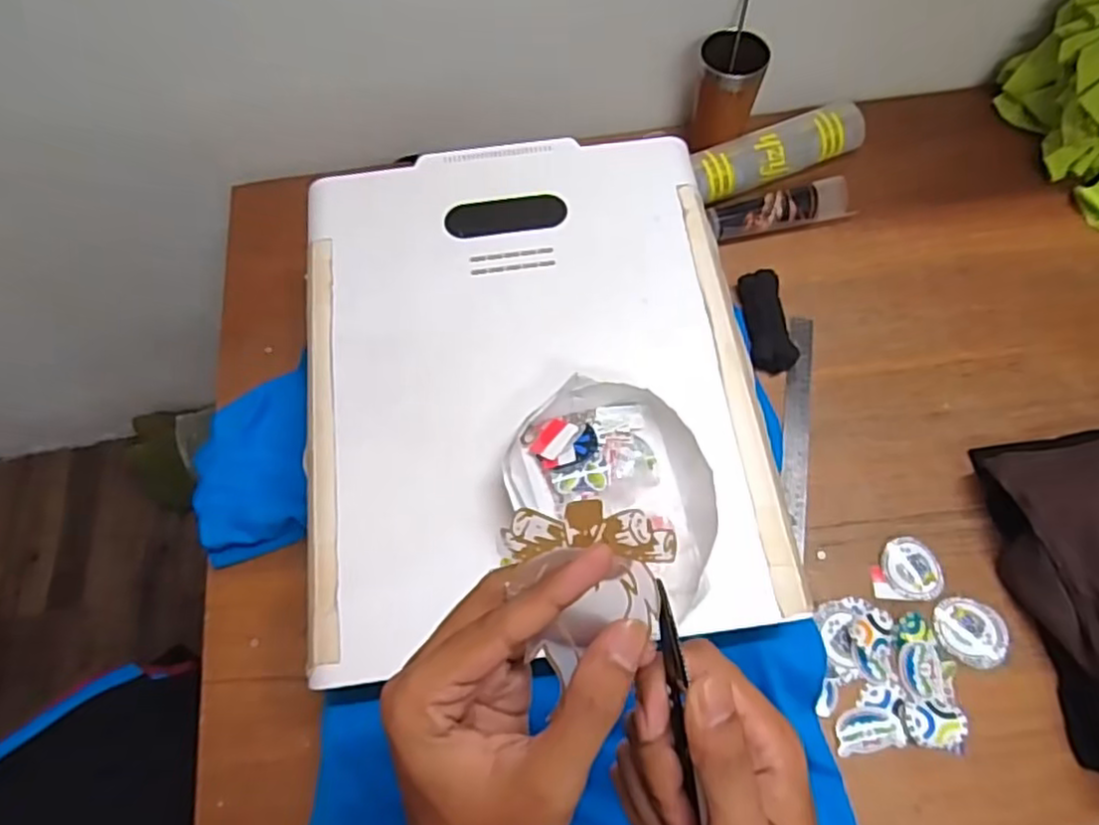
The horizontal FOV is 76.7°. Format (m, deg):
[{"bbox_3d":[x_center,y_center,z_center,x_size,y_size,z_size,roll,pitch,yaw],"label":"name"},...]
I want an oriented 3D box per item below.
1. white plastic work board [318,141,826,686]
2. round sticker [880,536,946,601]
[{"bbox_3d":[-0.021,-0.046,0.637,0.400,0.030,0.495,-7,66,-3],"label":"white plastic work board"},{"bbox_3d":[0.373,0.159,0.709,0.063,0.009,0.057,31,70,13],"label":"round sticker"}]

